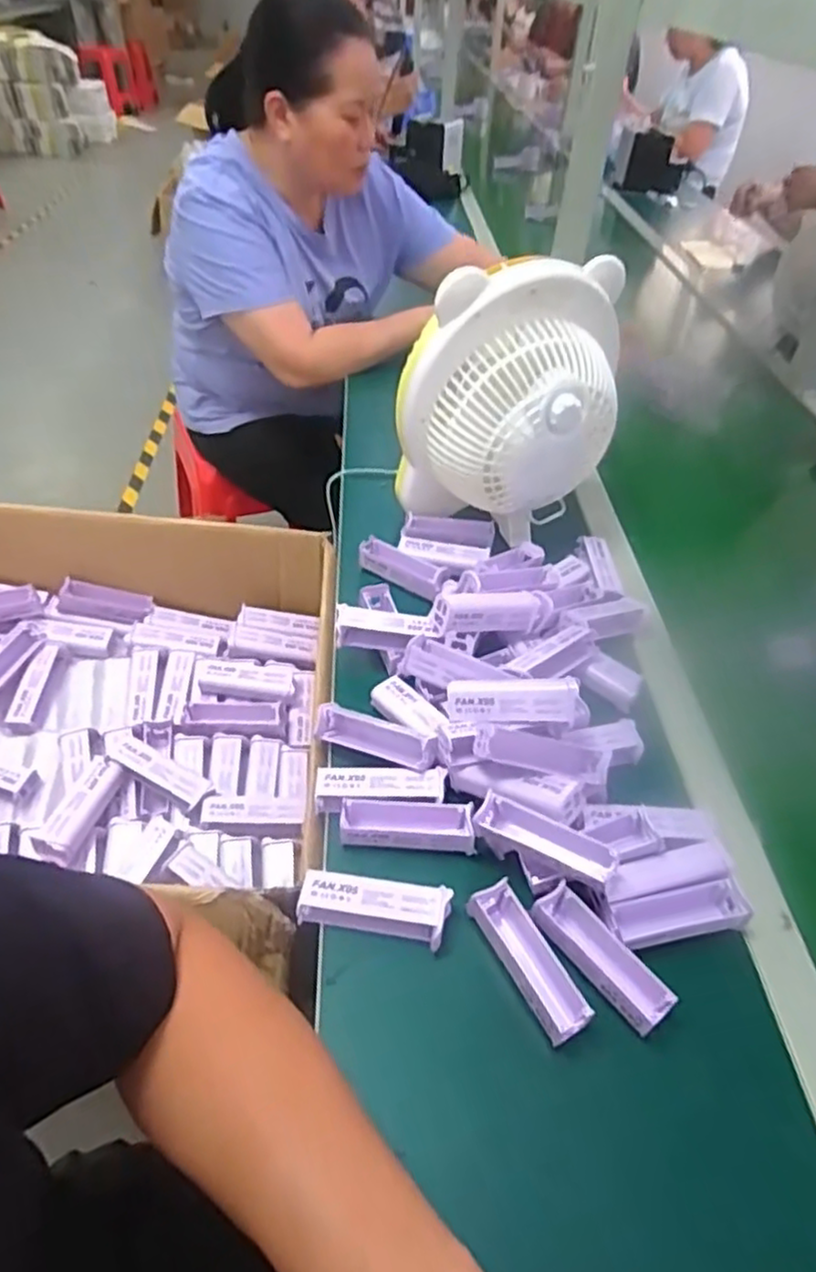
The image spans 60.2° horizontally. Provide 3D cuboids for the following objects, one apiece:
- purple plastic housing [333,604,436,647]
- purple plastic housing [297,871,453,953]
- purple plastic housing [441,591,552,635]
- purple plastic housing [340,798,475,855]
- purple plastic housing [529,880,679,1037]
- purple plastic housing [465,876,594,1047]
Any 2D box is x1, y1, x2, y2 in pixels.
[{"bbox_3d":[-0.021,-0.005,0.628,0.088,0.029,0.025,10,44,4],"label":"purple plastic housing"},{"bbox_3d":[-0.024,0.185,0.481,0.098,0.025,0.033,10,44,4],"label":"purple plastic housing"},{"bbox_3d":[0.079,-0.019,0.638,0.114,0.029,0.031,-5,44,-29],"label":"purple plastic housing"},{"bbox_3d":[-0.001,0.140,0.524,0.096,0.026,0.030,4,44,-2],"label":"purple plastic housing"},{"bbox_3d":[0.126,0.208,0.459,0.031,0.017,0.097,-28,54,-30],"label":"purple plastic housing"},{"bbox_3d":[0.078,0.207,0.455,0.030,0.022,0.099,-18,49,-23],"label":"purple plastic housing"}]

